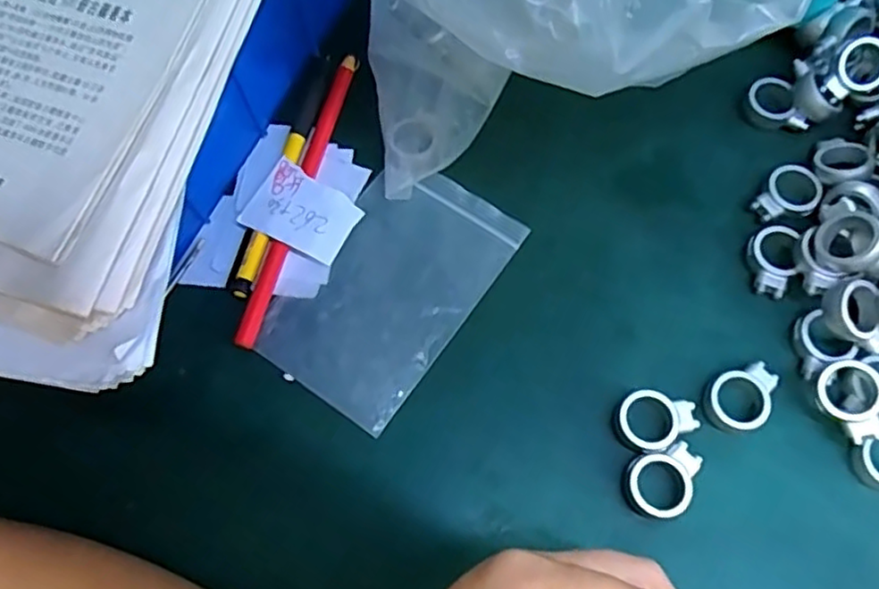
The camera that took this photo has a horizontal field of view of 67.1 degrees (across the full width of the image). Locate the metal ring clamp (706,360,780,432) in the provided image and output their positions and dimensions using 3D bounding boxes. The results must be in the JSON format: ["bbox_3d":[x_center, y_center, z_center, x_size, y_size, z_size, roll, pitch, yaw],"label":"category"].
[{"bbox_3d":[0.134,0.045,0.291,0.034,0.008,0.025,-34,71,-10],"label":"metal ring clamp"}]

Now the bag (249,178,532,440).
[{"bbox_3d":[-0.023,-0.005,0.317,0.077,0.004,0.123,34,73,11],"label":"bag"}]

